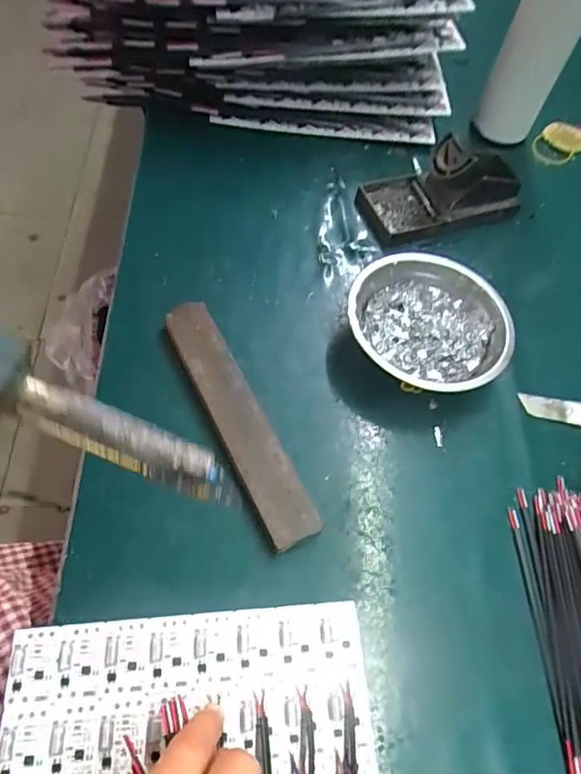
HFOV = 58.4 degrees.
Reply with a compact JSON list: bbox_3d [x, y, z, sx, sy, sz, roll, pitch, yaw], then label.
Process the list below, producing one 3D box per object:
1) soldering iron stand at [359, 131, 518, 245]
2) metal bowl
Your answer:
[{"bbox_3d":[0.144,-0.186,0.479,0.150,0.068,0.072,-14,64,-14],"label":"soldering iron stand"},{"bbox_3d":[0.109,-0.046,0.415,0.122,0.049,0.117,2,61,-4],"label":"metal bowl"}]

